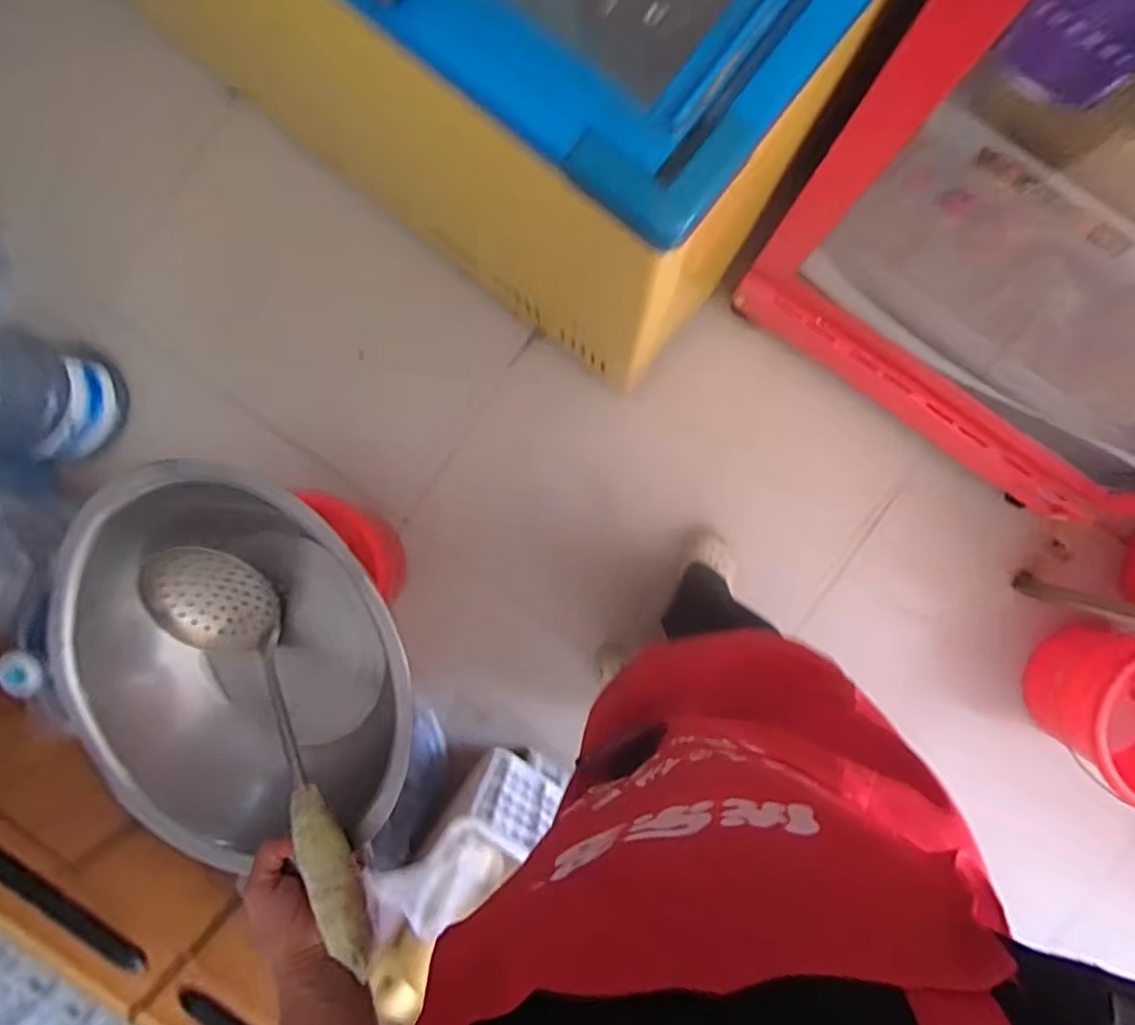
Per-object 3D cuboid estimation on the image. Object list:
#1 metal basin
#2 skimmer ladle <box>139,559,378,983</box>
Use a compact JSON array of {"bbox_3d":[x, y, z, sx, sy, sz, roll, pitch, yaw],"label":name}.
[{"bbox_3d":[-0.253,0.107,0.510,0.293,0.118,0.267,0,92,3],"label":"metal basin"},{"bbox_3d":[-0.225,0.165,0.499,0.081,0.063,0.337,-39,66,4],"label":"skimmer ladle"}]

